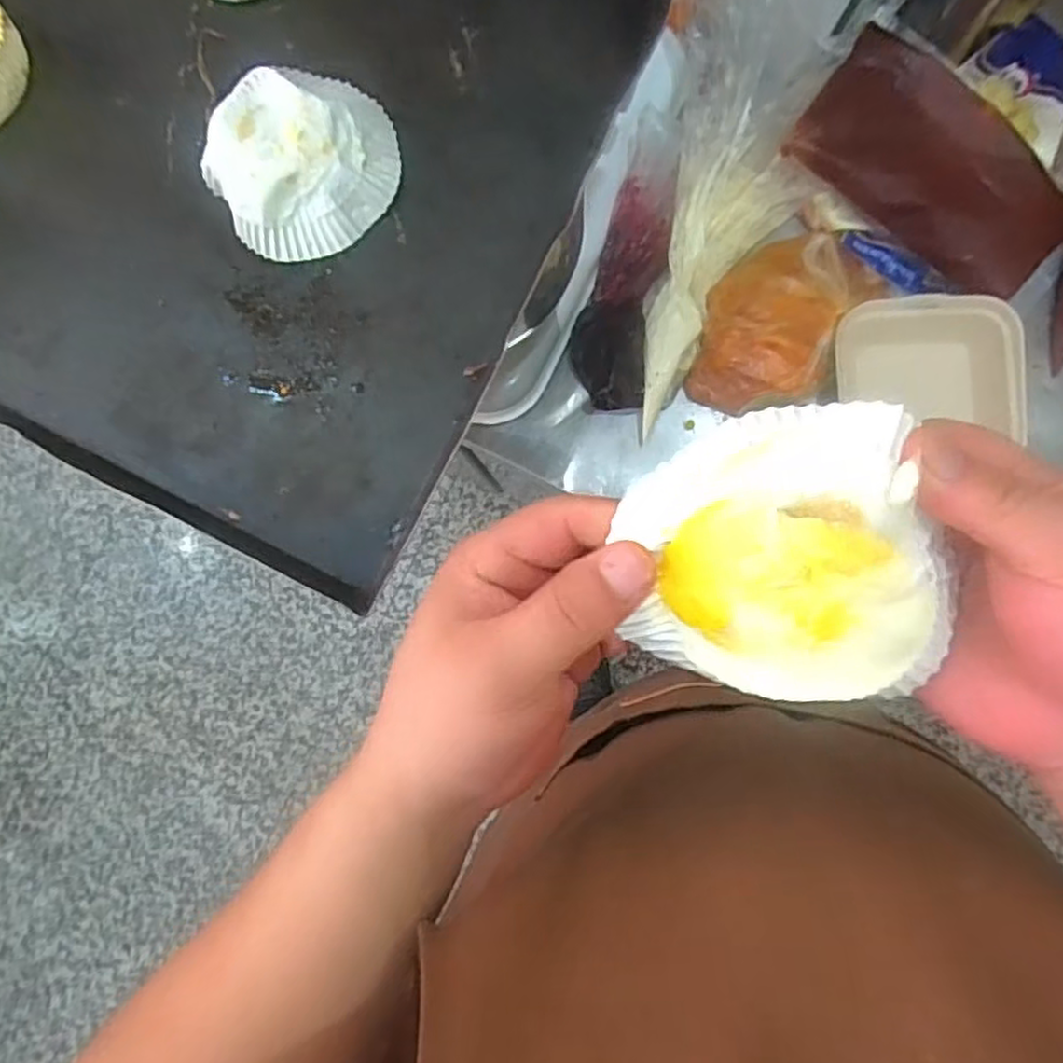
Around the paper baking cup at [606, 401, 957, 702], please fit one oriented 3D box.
[{"bbox_3d":[0.089,0.008,0.240,0.109,0.055,0.097,-5,84,4],"label":"paper baking cup"}]

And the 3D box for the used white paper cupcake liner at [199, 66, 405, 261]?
[{"bbox_3d":[-0.135,-0.220,0.418,0.105,0.036,0.107,0,85,5],"label":"used white paper cupcake liner"}]

